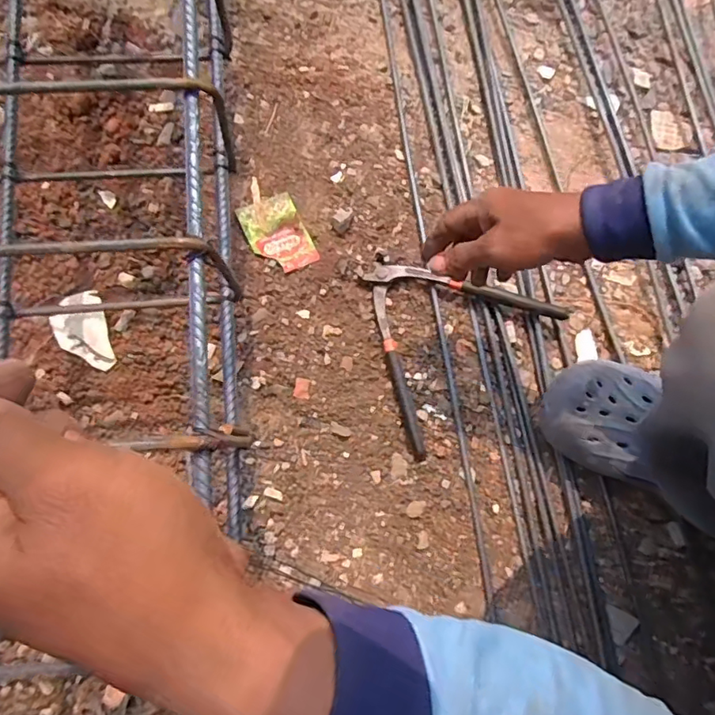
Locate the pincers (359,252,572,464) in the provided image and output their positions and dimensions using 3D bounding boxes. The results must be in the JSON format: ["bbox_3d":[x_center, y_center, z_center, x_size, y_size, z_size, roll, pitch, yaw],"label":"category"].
[{"bbox_3d":[0.081,-0.041,0.581,0.217,0.030,0.187,-41,79,-9],"label":"pincers"}]

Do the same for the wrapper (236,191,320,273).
[{"bbox_3d":[-0.090,-0.139,0.615,0.064,0.009,0.092,-26,77,-5],"label":"wrapper"}]

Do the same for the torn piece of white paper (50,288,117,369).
[{"bbox_3d":[-0.289,-0.024,0.573,0.057,0.005,0.083,-18,86,8],"label":"torn piece of white paper"}]

